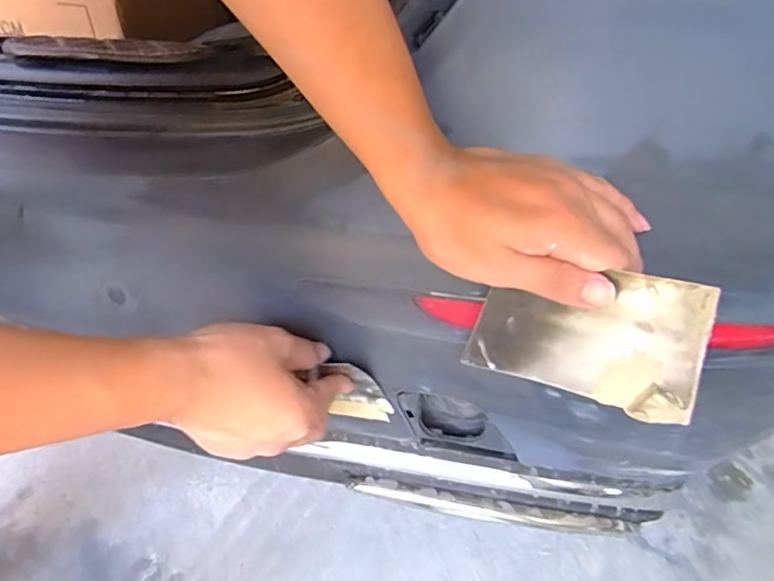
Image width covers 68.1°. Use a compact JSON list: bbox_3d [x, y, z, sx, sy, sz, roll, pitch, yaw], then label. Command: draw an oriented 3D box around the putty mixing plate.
[{"bbox_3d":[0.105,0.023,0.316,0.122,0.073,0.008,14,20,29],"label":"putty mixing plate"}]

